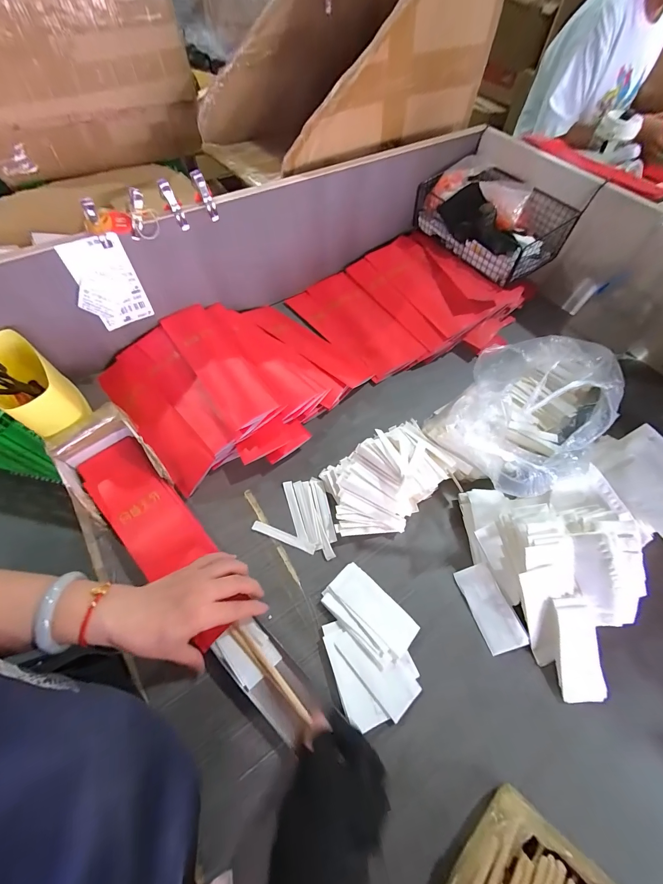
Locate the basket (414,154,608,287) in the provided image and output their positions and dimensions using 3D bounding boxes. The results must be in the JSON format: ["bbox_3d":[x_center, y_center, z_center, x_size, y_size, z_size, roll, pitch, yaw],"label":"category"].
[{"bbox_3d":[0.314,-0.450,0.645,0.147,0.099,0.269,-33,67,-18],"label":"basket"}]

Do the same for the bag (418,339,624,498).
[{"bbox_3d":[0.269,-0.051,0.454,0.277,0.115,0.171,-41,70,-21],"label":"bag"}]

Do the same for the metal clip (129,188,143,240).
[{"bbox_3d":[-0.265,-0.307,0.438,0.009,0.061,0.013,38,42,14],"label":"metal clip"}]

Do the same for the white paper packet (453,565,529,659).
[{"bbox_3d":[0.195,0.204,0.398,0.044,0.007,0.095,-28,67,11],"label":"white paper packet"}]

